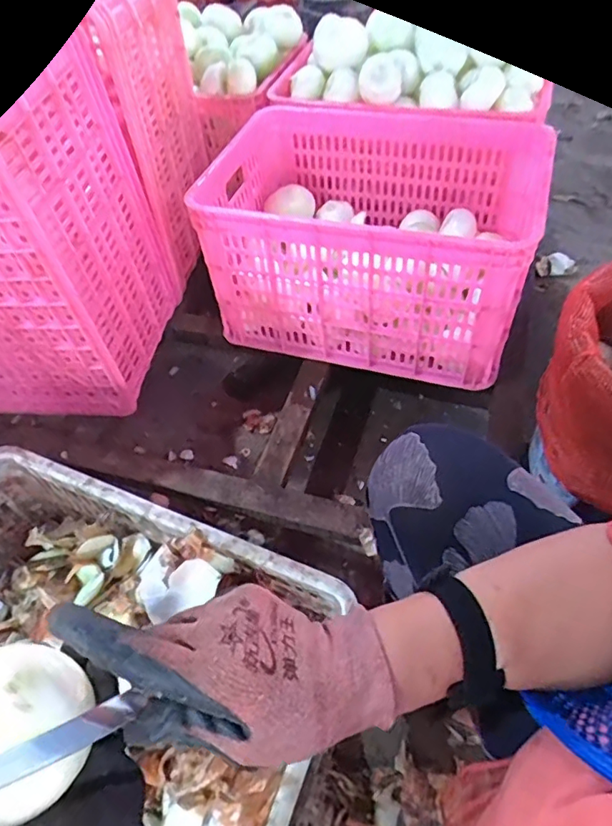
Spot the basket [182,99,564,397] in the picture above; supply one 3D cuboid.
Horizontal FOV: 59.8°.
[{"bbox_3d":[0.121,-0.307,0.959,0.509,0.324,0.394,14,52,15],"label":"basket"}]

